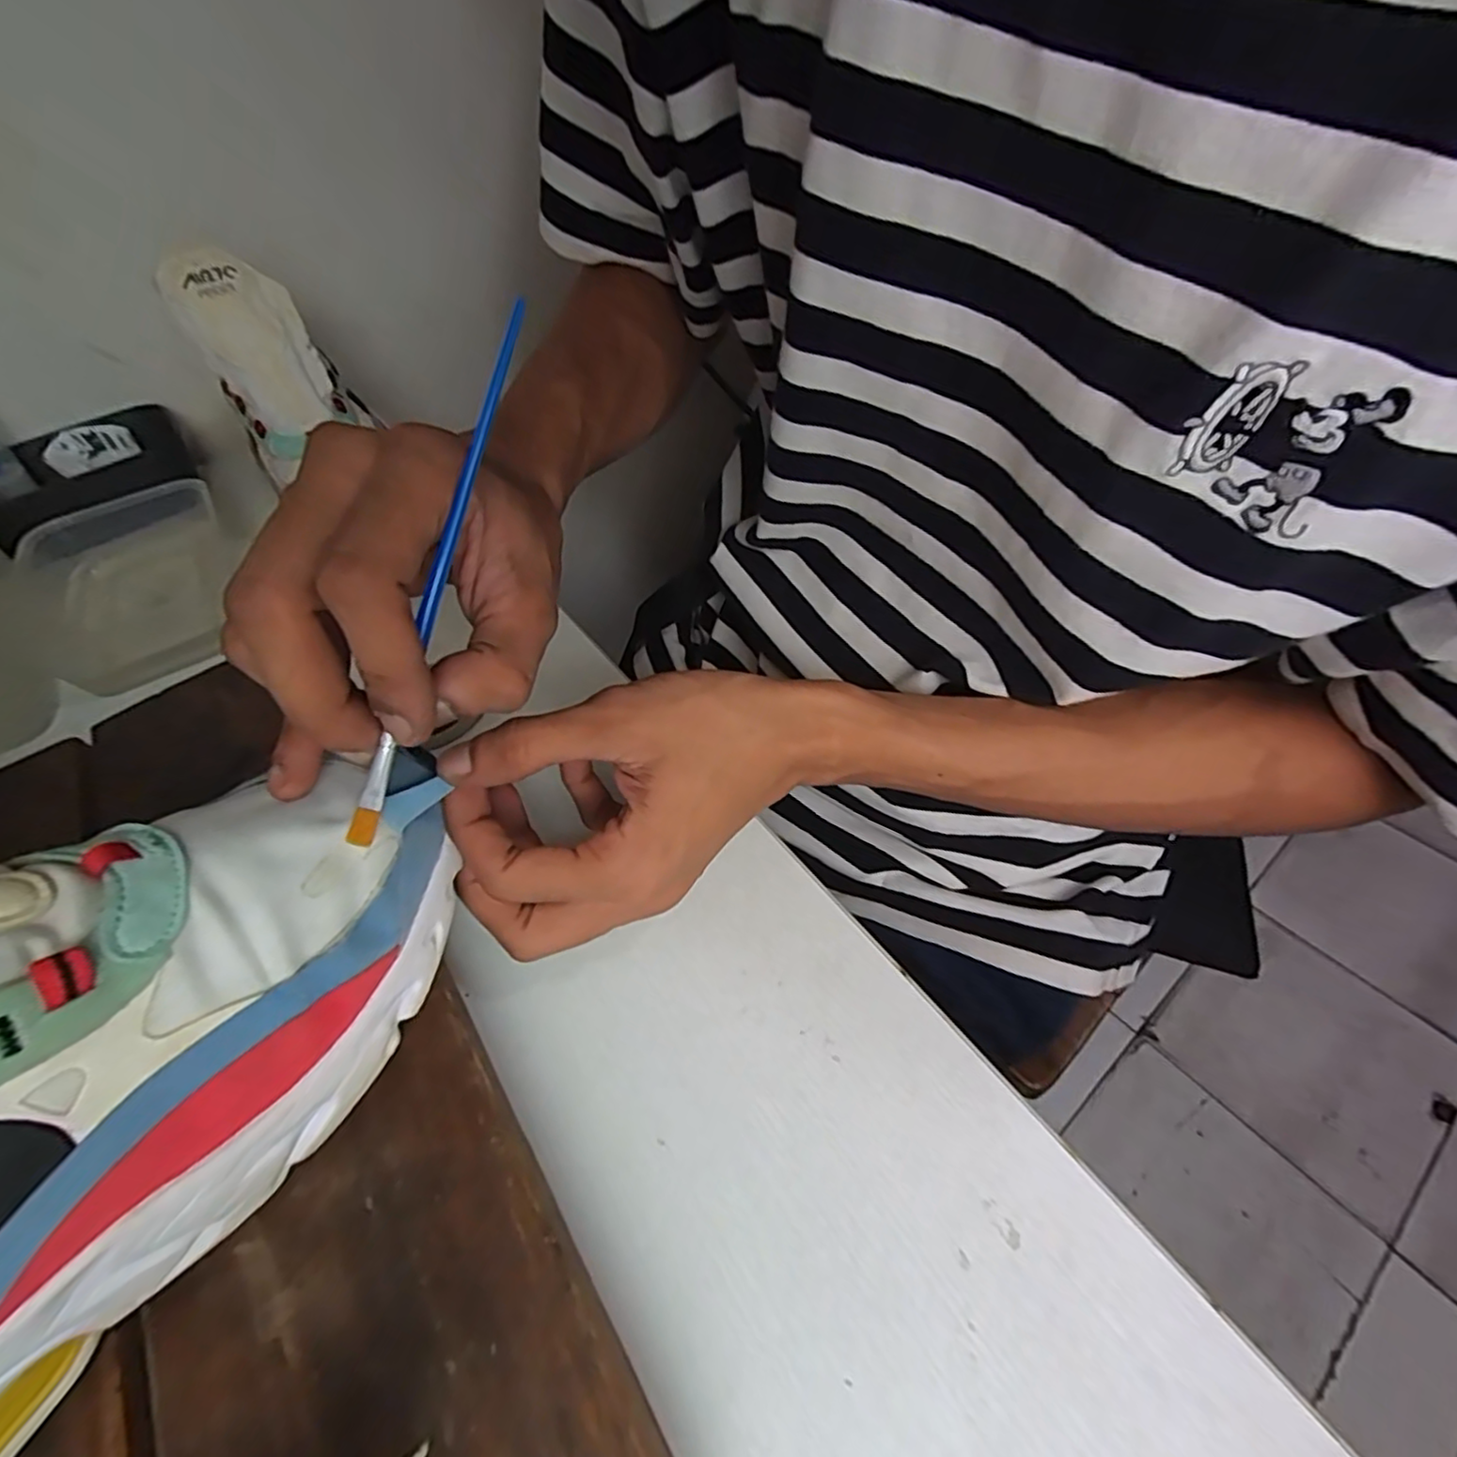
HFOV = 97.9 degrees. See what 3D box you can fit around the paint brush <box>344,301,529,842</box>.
[{"bbox_3d":[-0.086,-0.040,0.185,0.007,0.005,0.165,26,100,25],"label":"paint brush"}]

